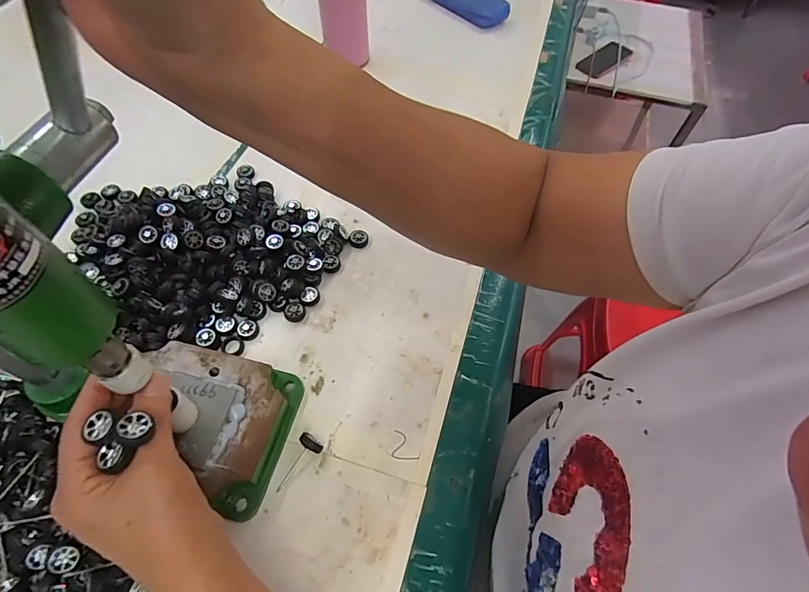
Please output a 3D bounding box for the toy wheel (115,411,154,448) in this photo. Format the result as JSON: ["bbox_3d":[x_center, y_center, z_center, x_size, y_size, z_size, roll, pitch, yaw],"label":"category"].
[{"bbox_3d":[-0.150,0.073,0.246,0.015,0.006,0.019,-30,63,-19],"label":"toy wheel"}]

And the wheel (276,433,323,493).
[{"bbox_3d":[-0.084,0.134,0.353,0.020,0.020,0.047,30,77,16],"label":"wheel"}]

